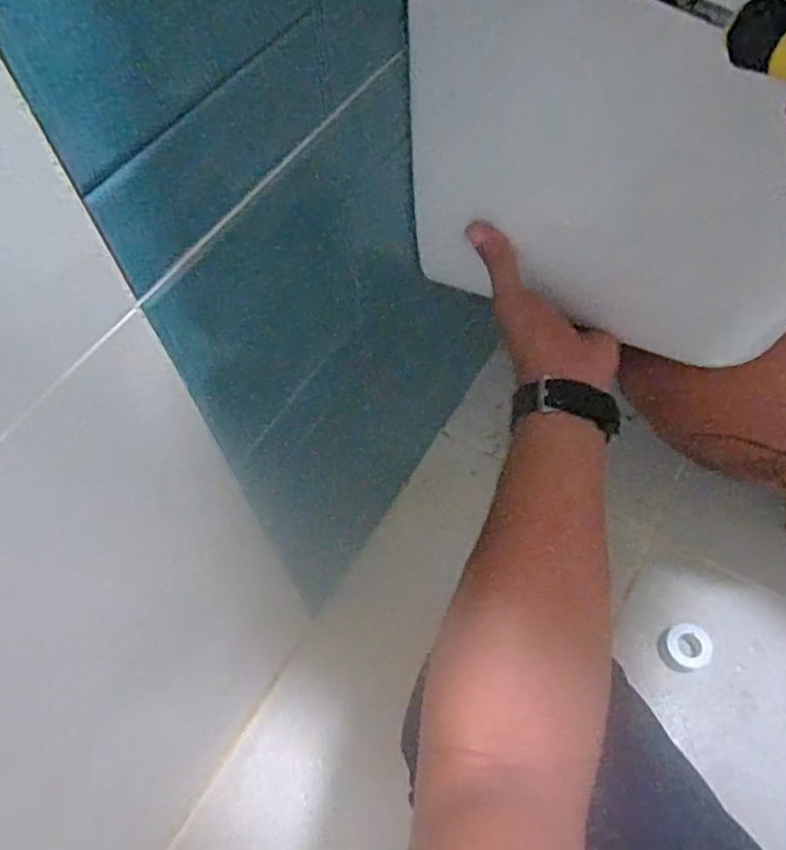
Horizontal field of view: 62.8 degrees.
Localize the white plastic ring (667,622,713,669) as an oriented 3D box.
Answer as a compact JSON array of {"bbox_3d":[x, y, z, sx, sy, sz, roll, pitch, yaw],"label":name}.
[{"bbox_3d":[0.332,0.247,0.722,0.049,0.013,0.047,-1,61,2],"label":"white plastic ring"}]

